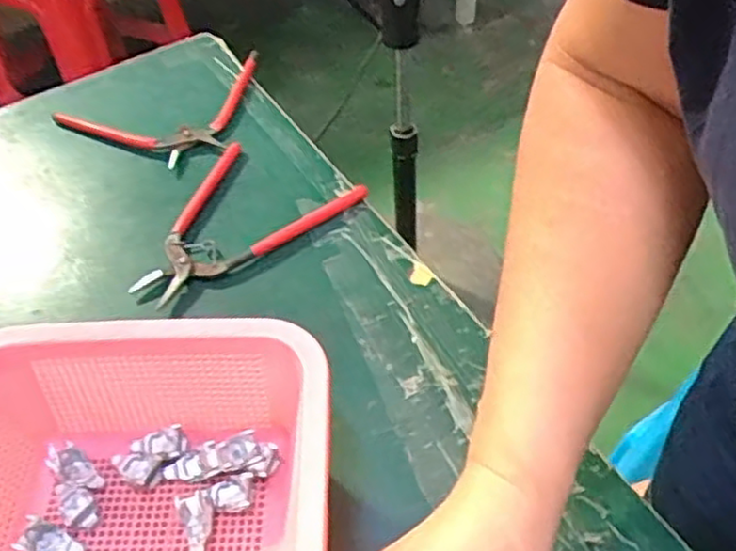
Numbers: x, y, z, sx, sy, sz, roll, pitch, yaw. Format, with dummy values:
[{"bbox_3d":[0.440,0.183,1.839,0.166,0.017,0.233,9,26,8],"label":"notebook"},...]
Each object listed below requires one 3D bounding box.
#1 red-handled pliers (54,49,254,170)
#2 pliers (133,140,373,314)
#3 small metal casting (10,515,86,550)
[{"bbox_3d":[-0.153,-0.127,0.579,0.170,0.007,0.099,-24,54,-16],"label":"red-handled pliers"},{"bbox_3d":[-0.083,-0.031,0.490,0.106,0.015,0.144,20,55,18],"label":"pliers"},{"bbox_3d":[-0.158,0.133,0.361,0.030,0.014,0.018,11,52,12],"label":"small metal casting"}]

